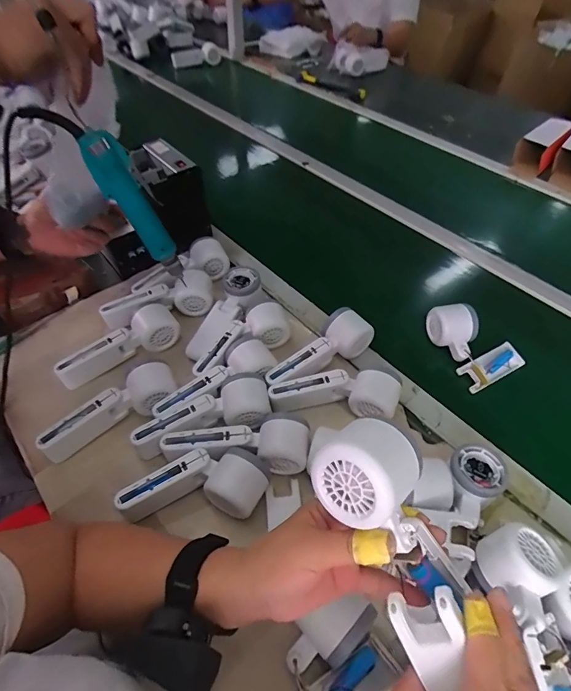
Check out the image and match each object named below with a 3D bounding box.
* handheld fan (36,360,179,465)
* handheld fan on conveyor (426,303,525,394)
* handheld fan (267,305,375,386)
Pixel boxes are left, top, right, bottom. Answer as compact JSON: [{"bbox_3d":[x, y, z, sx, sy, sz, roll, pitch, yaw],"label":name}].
[{"bbox_3d":[-0.211,0.080,0.495,0.166,0.043,0.051,-30,57,-24],"label":"handheld fan"},{"bbox_3d":[0.270,-0.010,0.586,0.095,0.052,0.126,-23,54,-19],"label":"handheld fan on conveyor"},{"bbox_3d":[0.043,0.002,0.546,0.160,0.051,0.050,-24,54,-20],"label":"handheld fan"}]

